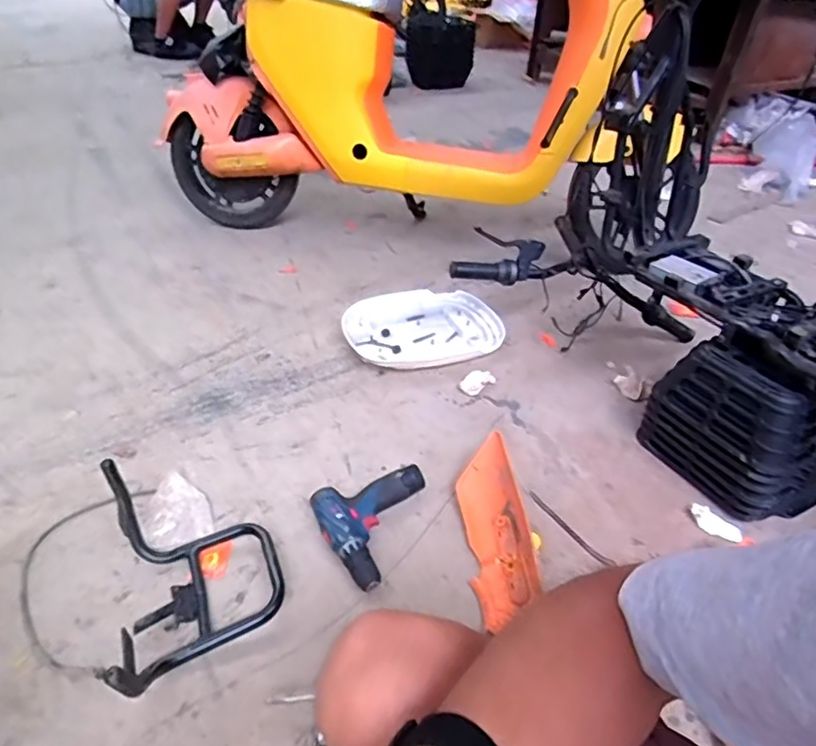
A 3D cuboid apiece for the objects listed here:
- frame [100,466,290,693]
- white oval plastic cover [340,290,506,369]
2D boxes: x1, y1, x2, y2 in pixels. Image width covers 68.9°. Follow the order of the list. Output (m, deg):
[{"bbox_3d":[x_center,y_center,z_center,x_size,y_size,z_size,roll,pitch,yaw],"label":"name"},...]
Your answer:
[{"bbox_3d":[-0.286,0.269,0.822,0.206,0.143,0.328,-12,41,-19],"label":"frame"},{"bbox_3d":[0.036,-0.109,1.405,0.363,0.044,0.261,-4,39,-9],"label":"white oval plastic cover"}]

